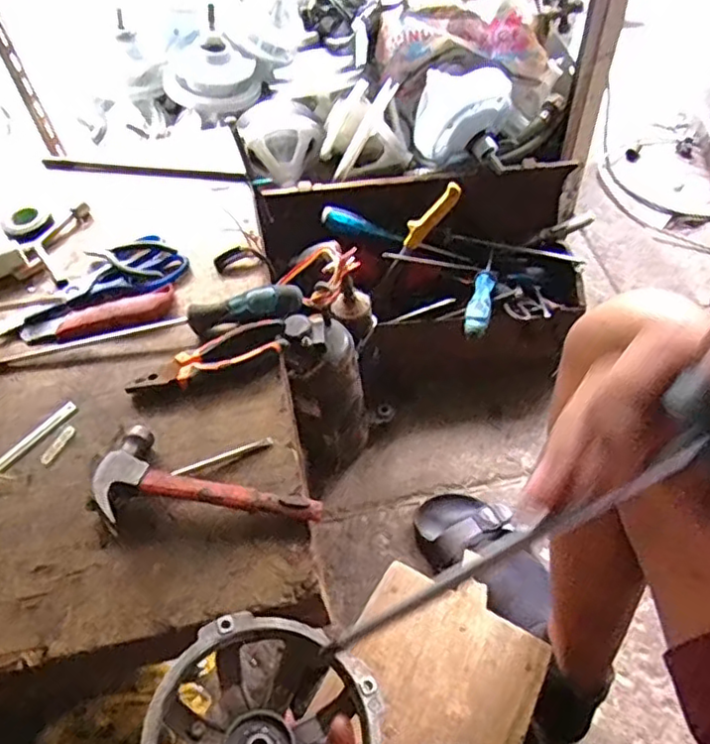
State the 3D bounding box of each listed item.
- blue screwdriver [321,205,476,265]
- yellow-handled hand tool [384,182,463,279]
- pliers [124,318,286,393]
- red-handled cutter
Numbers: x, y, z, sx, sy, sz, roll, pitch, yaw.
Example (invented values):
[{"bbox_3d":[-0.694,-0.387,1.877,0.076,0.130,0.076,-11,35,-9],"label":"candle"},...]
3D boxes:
[{"bbox_3d":[0.063,-0.193,0.928,0.237,0.031,0.030,13,50,-20],"label":"blue screwdriver"},{"bbox_3d":[0.090,-0.194,0.883,0.033,0.164,0.026,15,43,-35],"label":"yellow-handled hand tool"},{"bbox_3d":[-0.140,-0.013,0.605,0.154,0.020,0.041,-20,54,-11],"label":"pliers"},{"bbox_3d":[-0.265,-0.059,0.654,0.156,0.015,0.035,-16,53,-8],"label":"red-handled cutter"}]

